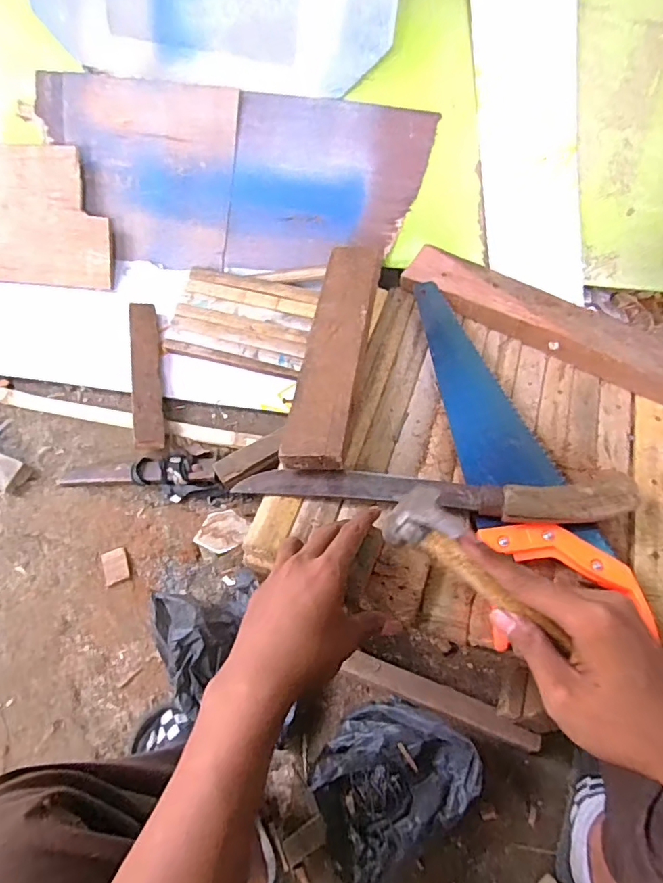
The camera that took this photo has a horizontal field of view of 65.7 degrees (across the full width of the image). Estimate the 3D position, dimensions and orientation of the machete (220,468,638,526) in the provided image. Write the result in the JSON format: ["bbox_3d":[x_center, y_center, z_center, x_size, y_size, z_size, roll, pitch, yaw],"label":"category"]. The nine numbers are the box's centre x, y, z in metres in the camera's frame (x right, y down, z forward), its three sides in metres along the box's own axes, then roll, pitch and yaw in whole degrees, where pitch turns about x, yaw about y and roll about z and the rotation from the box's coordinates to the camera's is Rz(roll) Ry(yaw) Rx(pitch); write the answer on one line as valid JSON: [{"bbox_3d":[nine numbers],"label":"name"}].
[{"bbox_3d":[0.085,0.041,0.468,0.357,0.042,0.063,3,60,6],"label":"machete"}]

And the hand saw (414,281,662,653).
[{"bbox_3d":[0.172,-0.021,0.505,0.114,0.024,0.384,-4,59,-1],"label":"hand saw"}]

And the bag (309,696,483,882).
[{"bbox_3d":[0.073,0.435,0.668,0.207,0.103,0.162,-31,63,-16],"label":"bag"}]

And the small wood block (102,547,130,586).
[{"bbox_3d":[-0.369,0.212,0.878,0.040,0.007,0.063,-21,61,-11],"label":"small wood block"}]

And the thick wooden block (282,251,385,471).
[{"bbox_3d":[0.008,-0.109,0.563,0.069,0.033,0.314,8,60,6],"label":"thick wooden block"}]

